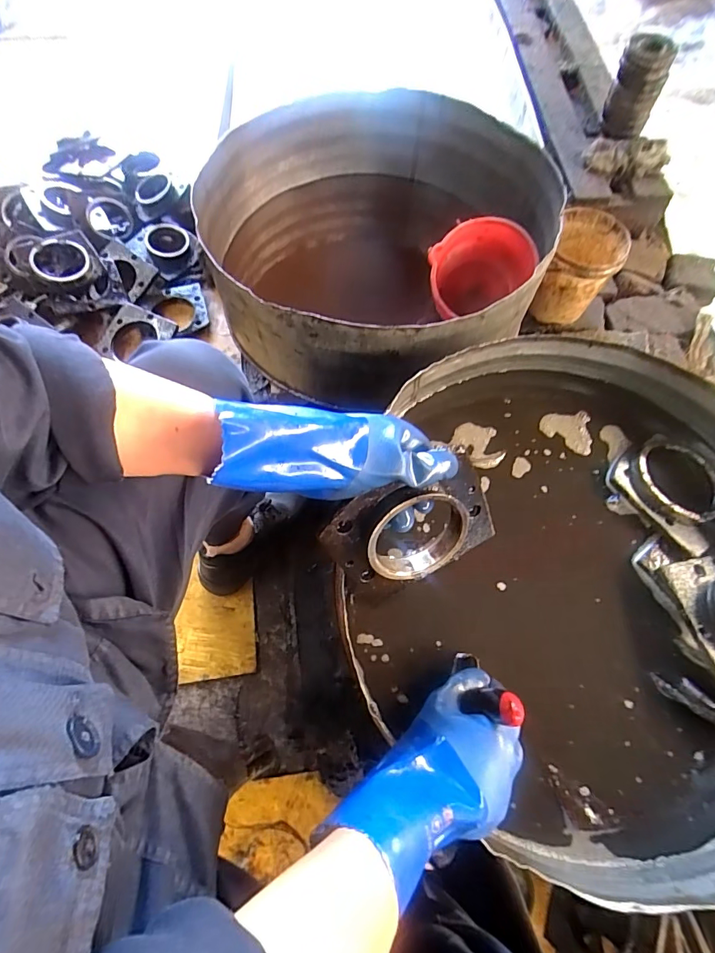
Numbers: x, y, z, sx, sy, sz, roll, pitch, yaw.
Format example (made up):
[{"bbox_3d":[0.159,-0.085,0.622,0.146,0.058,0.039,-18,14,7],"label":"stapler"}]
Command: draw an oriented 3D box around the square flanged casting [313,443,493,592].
[{"bbox_3d":[0.056,0.057,0.430,0.160,0.124,0.027,-25,36,-3],"label":"square flanged casting"}]

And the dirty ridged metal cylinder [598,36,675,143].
[{"bbox_3d":[0.707,-0.981,1.135,0.125,0.191,0.098,24,68,8],"label":"dirty ridged metal cylinder"}]

